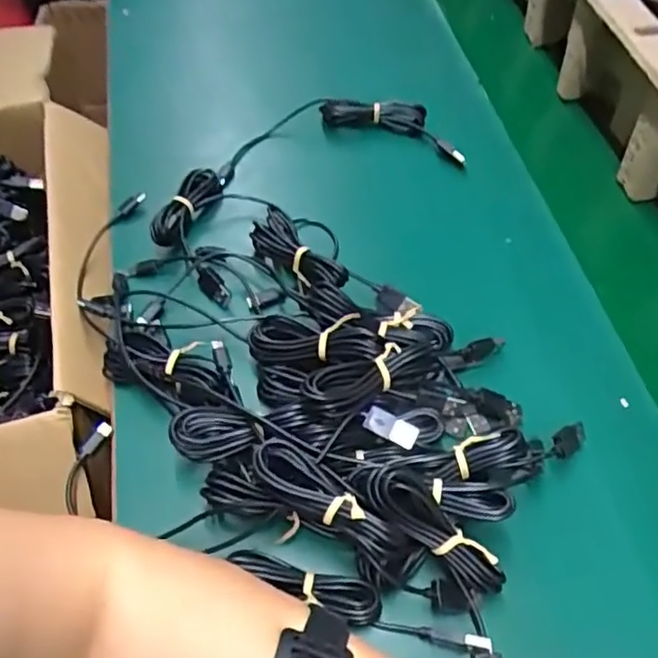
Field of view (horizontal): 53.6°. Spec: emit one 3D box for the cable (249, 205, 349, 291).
[{"bbox_3d":[-0.026,-0.056,0.481,0.034,0.028,0.094,-30,59,-22],"label":"cable"}]

